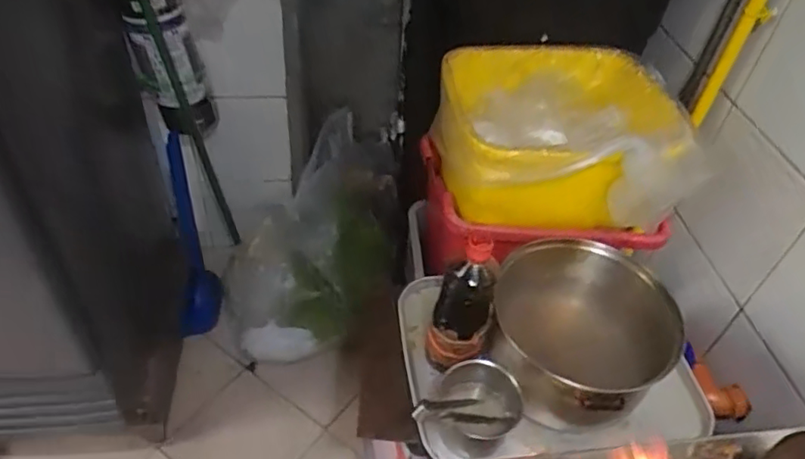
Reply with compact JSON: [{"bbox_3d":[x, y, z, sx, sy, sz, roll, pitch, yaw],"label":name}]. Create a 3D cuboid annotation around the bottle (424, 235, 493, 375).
[{"bbox_3d":[0.087,0.117,0.859,0.085,0.255,0.061,17,45,11],"label":"bottle"}]

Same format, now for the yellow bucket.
[{"bbox_3d":[0.306,-0.177,1.173,0.425,0.223,0.425,3,44,-3],"label":"yellow bucket"}]

